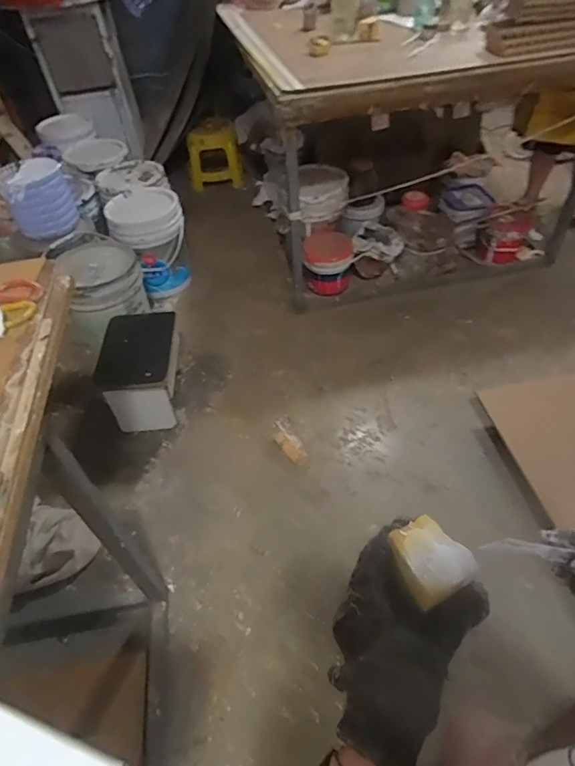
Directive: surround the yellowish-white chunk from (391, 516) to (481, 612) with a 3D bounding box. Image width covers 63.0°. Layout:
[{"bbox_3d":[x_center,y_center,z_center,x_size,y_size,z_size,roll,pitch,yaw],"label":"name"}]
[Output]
[{"bbox_3d":[0.097,0.118,0.319,0.045,0.014,0.051,-24,51,-16],"label":"yellowish-white chunk"}]

